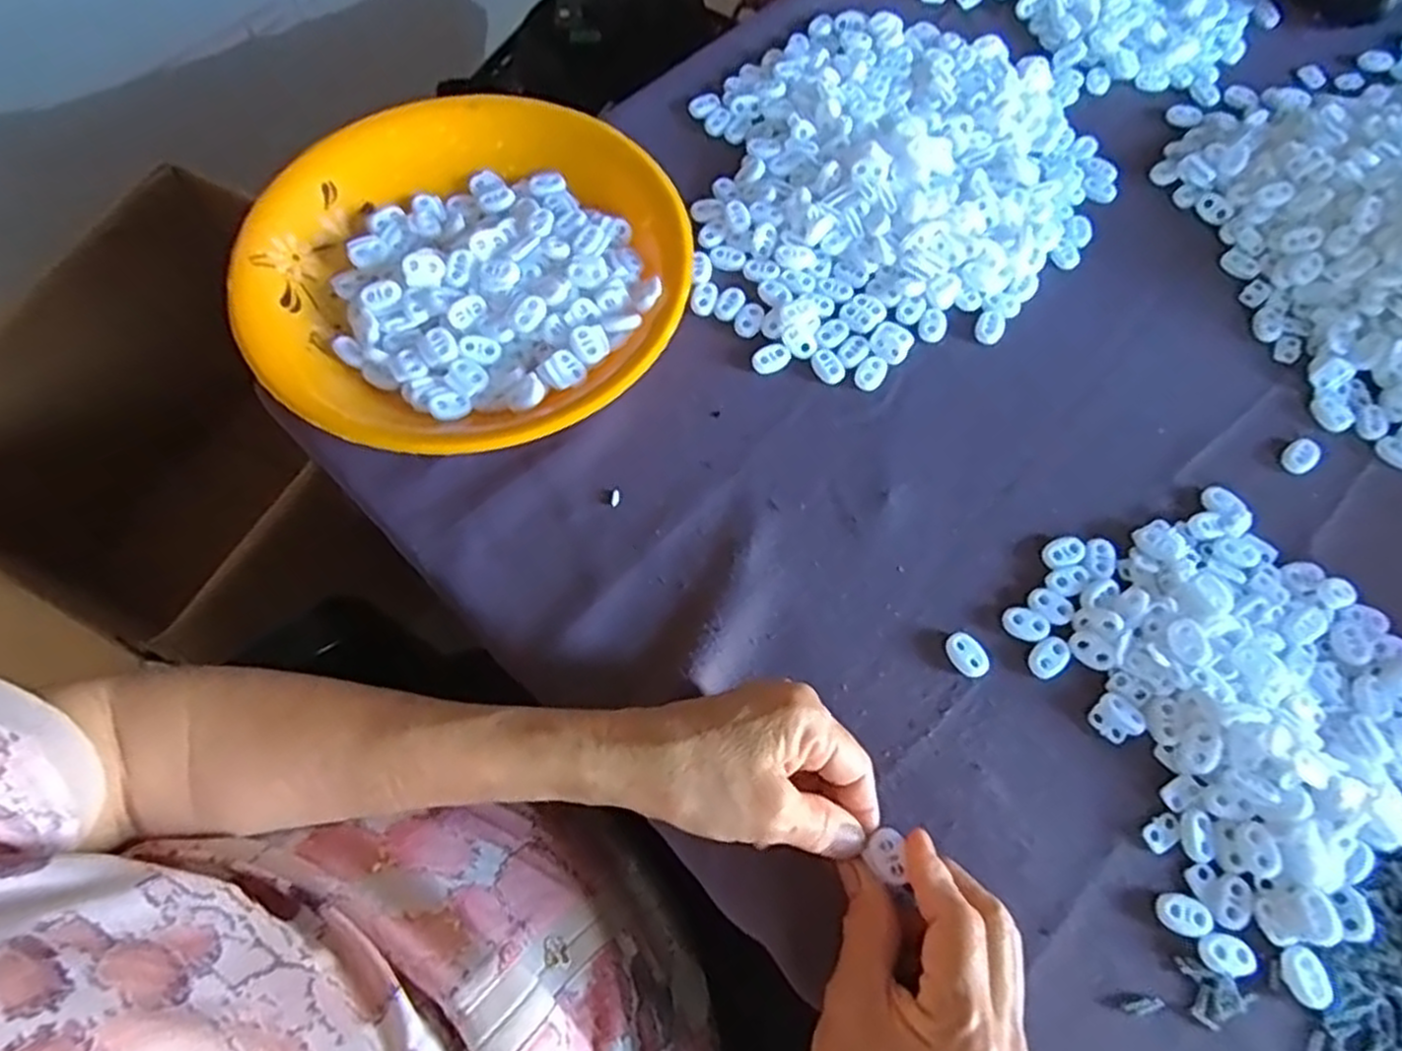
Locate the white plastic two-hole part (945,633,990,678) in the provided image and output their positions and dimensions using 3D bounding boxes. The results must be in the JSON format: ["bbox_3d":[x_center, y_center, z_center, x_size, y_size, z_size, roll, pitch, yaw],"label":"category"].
[{"bbox_3d":[0.130,0.063,0.376,0.017,0.005,0.023,-33,72,-14],"label":"white plastic two-hole part"}]

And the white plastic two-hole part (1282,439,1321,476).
[{"bbox_3d":[0.329,-0.038,0.425,0.023,0.006,0.016,-30,69,-14],"label":"white plastic two-hole part"}]

